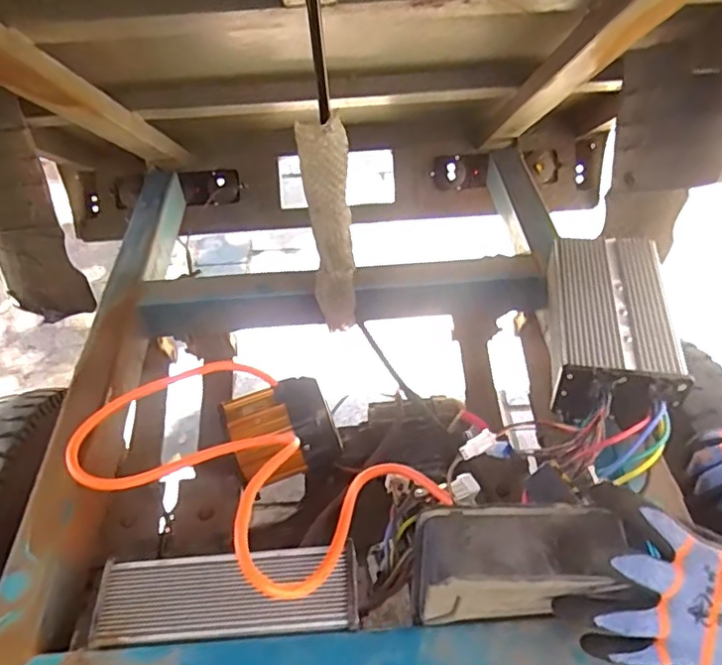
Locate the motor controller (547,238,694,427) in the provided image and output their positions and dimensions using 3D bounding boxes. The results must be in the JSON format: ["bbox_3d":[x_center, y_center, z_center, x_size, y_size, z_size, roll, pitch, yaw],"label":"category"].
[{"bbox_3d":[0.277,-0.005,0.688,0.126,0.067,0.260,7,46,7],"label":"motor controller"}]

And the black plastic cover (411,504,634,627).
[{"bbox_3d":[0.116,0.192,0.487,0.143,0.127,0.051,-1,46,0],"label":"black plastic cover"}]

